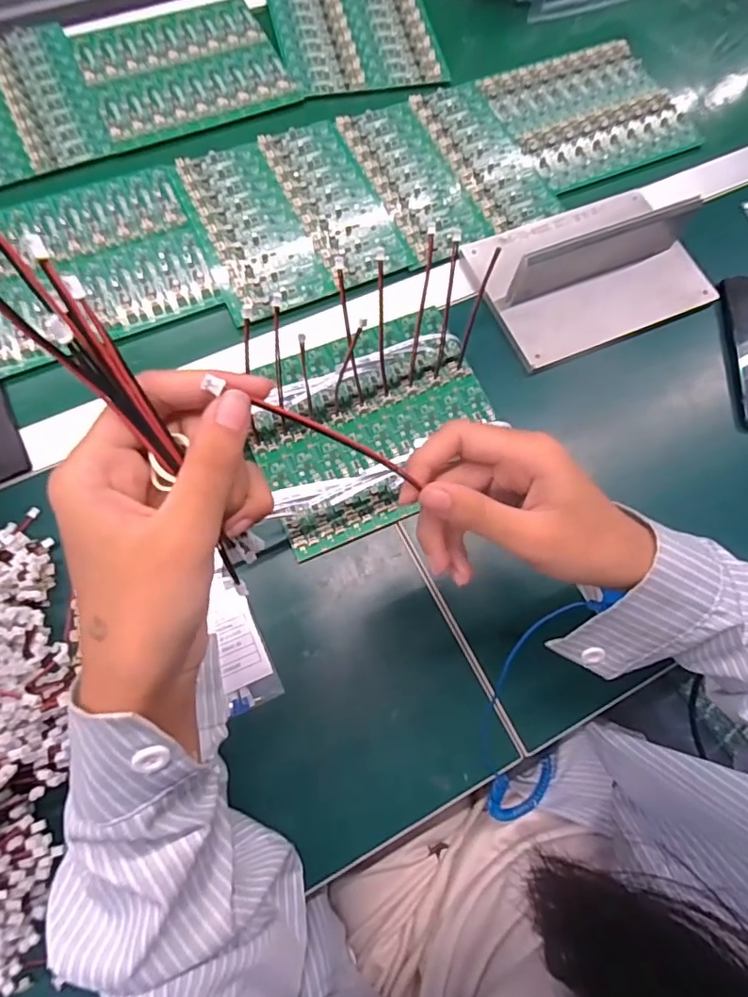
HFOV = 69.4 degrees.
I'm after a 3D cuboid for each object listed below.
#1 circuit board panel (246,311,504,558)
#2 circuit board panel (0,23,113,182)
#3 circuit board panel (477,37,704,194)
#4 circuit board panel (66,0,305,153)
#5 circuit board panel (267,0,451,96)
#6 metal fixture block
[{"bbox_3d":[0.000,-0.070,0.420,0.194,0.059,0.162,-23,76,-10],"label":"circuit board panel"},{"bbox_3d":[-0.370,-0.388,0.531,0.168,0.012,0.186,-26,74,-11],"label":"circuit board panel"},{"bbox_3d":[0.227,-0.408,0.570,0.182,0.008,0.162,-22,73,-10],"label":"circuit board panel"},{"bbox_3d":[-0.196,-0.445,0.557,0.193,0.007,0.166,-23,73,-11],"label":"circuit board panel"},{"bbox_3d":[-0.022,-0.519,0.593,0.169,0.006,0.187,-12,71,-7],"label":"circuit board panel"},{"bbox_3d":[0.197,-0.212,0.481,0.196,0.054,0.139,-21,75,-9],"label":"metal fixture block"}]

